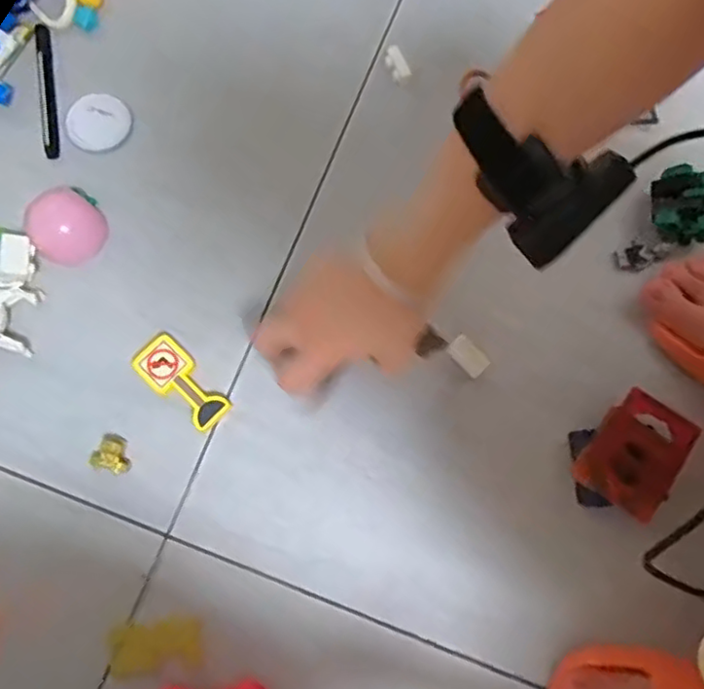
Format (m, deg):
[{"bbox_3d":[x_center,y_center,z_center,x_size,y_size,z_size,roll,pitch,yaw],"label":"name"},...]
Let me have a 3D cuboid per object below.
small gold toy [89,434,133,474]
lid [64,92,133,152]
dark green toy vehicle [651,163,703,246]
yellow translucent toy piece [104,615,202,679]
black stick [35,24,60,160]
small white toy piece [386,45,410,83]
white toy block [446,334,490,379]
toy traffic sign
[{"bbox_3d":[-0.180,0.081,0.468,0.030,0.018,0.027,15,77,2],"label":"small gold toy"},{"bbox_3d":[-0.216,-0.190,0.533,0.054,0.004,0.052,0,77,-2],"label":"lid"},{"bbox_3d":[0.269,-0.113,0.508,0.046,0.040,0.057,0,77,-2],"label":"dark green toy vehicle"},{"bbox_3d":[-0.140,0.212,0.441,0.065,0.007,0.034,-8,77,-4],"label":"yellow translucent toy piece"},{"bbox_3d":[-0.264,-0.219,0.540,0.015,0.006,0.125,-10,77,-4],"label":"black stick"},{"bbox_3d":[0.038,-0.245,0.547,0.016,0.011,0.032,-26,79,-7],"label":"small white toy piece"},{"bbox_3d":[0.091,0.009,0.488,0.033,0.006,0.020,43,79,8],"label":"white toy block"},{"bbox_3d":[-0.130,0.029,0.482,0.080,0.014,0.036,43,79,8],"label":"toy traffic sign"}]

